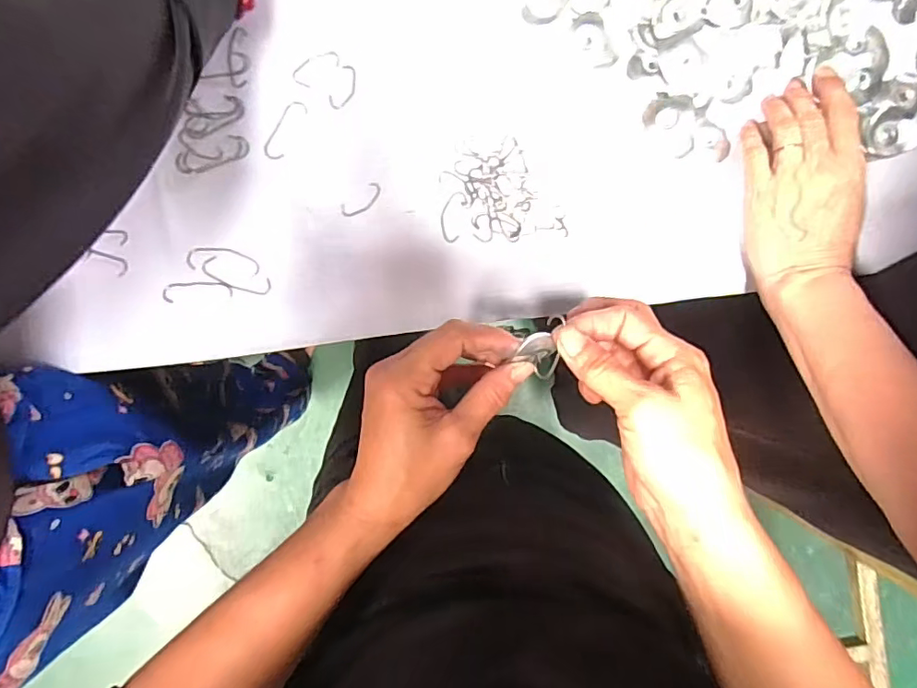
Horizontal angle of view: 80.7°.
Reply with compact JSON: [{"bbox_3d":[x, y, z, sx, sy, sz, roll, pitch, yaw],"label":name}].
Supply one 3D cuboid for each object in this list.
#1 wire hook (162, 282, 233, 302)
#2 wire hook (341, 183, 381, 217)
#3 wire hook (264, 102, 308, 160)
[{"bbox_3d":[-0.185,-0.038,0.383,0.047,0.004,0.013,-6,95,-2],"label":"wire hook"},{"bbox_3d":[-0.070,-0.104,0.391,0.033,0.004,0.014,-38,95,1],"label":"wire hook"},{"bbox_3d":[-0.122,-0.150,0.379,0.014,0.004,0.044,30,92,-5],"label":"wire hook"}]

